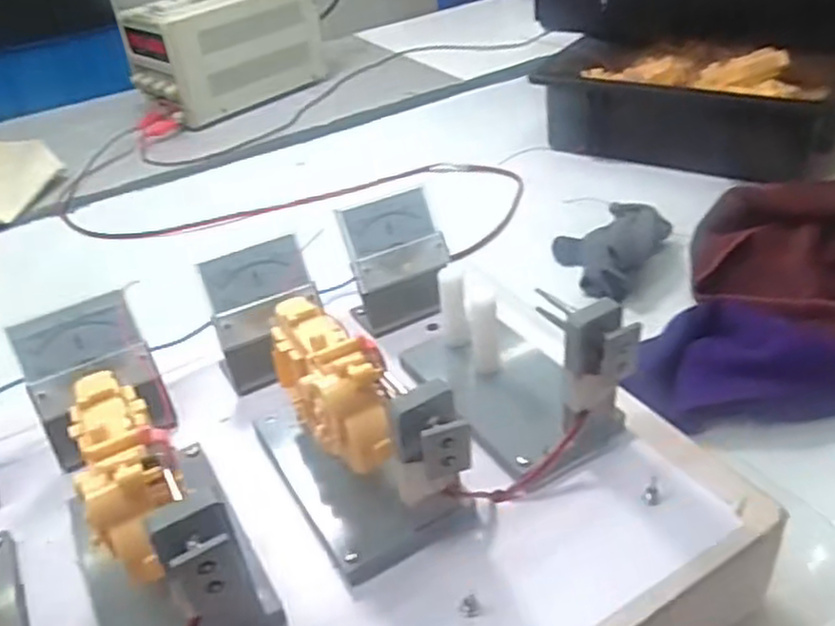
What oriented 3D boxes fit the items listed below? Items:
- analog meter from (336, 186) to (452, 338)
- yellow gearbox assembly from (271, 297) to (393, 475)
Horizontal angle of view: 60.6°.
[{"bbox_3d":[-0.013,-0.035,0.466,0.066,0.067,0.048,-17,37,-14],"label":"analog meter"},{"bbox_3d":[-0.040,0.030,0.336,0.041,0.041,0.094,-20,38,-18],"label":"yellow gearbox assembly"}]

